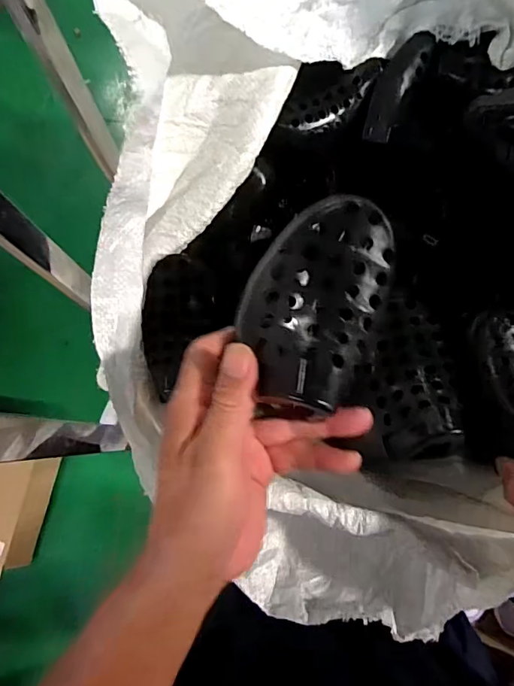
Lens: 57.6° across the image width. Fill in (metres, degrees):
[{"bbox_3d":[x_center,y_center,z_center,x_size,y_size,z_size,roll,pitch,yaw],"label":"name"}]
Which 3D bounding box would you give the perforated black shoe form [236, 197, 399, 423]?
[{"bbox_3d":[0.029,-0.021,0.271,0.073,0.056,0.121,23,80,5],"label":"perforated black shoe form"}]

